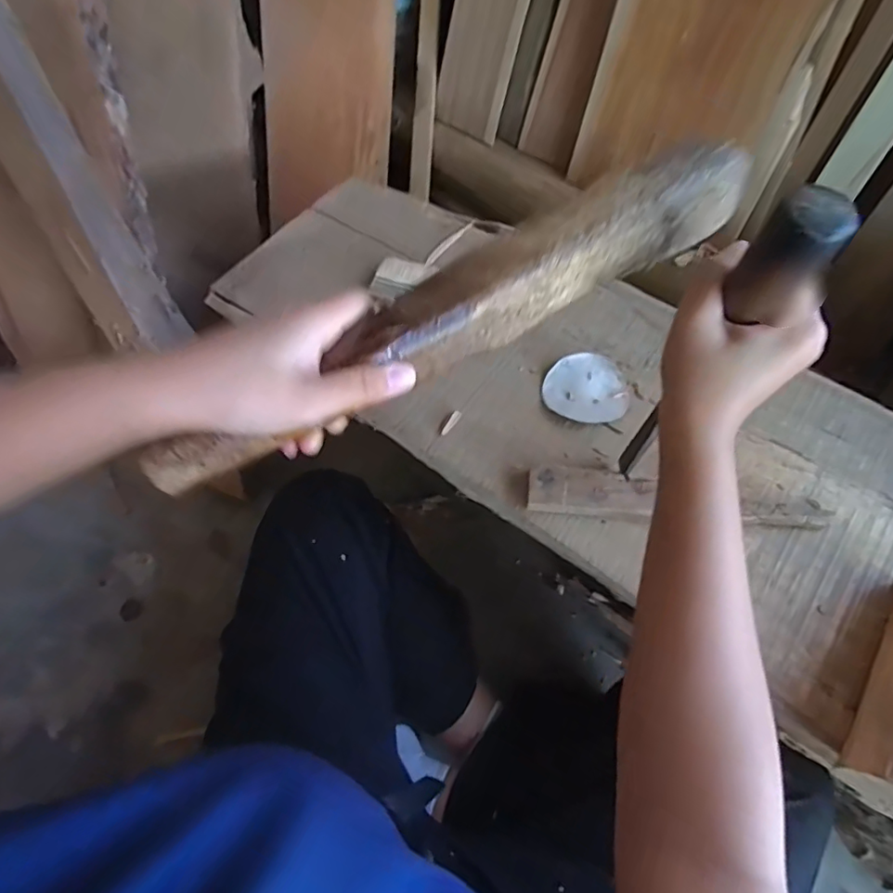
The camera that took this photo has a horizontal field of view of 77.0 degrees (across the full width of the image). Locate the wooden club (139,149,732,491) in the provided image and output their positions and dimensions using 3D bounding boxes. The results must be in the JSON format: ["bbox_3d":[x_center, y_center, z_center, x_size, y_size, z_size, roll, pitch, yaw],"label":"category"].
[{"bbox_3d":[0.005,-0.078,0.322,0.369,0.048,0.042,-29,64,-5],"label":"wooden club"}]

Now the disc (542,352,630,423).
[{"bbox_3d":[0.143,-0.060,0.570,0.083,0.019,0.071,11,62,7],"label":"disc"}]

